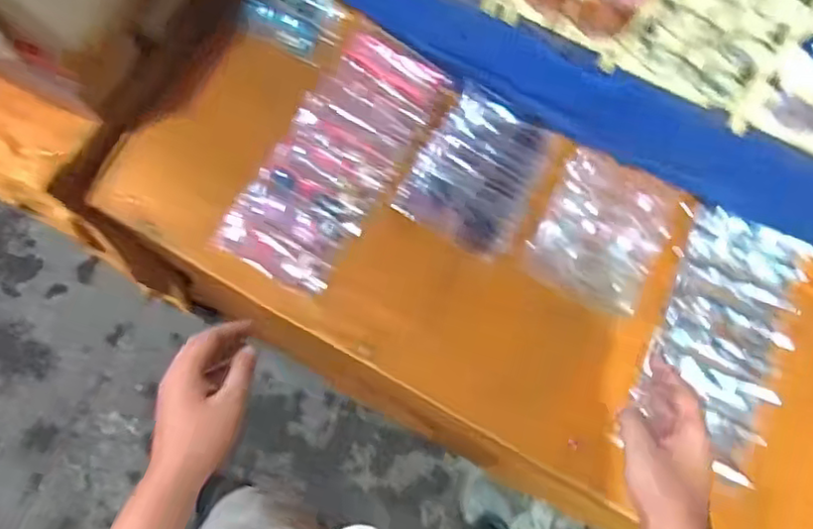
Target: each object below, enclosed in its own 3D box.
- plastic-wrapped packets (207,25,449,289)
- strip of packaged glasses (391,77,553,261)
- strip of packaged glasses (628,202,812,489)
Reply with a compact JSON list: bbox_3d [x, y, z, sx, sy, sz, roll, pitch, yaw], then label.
[{"bbox_3d":[-0.092,-0.143,0.859,0.155,0.034,0.358,29,74,6],"label":"plastic-wrapped packets"},{"bbox_3d":[0.100,-0.134,0.848,0.153,0.024,0.222,28,74,6],"label":"strip of packaged glasses"},{"bbox_3d":[0.396,0.081,0.800,0.164,0.048,0.313,26,74,5],"label":"strip of packaged glasses"}]

